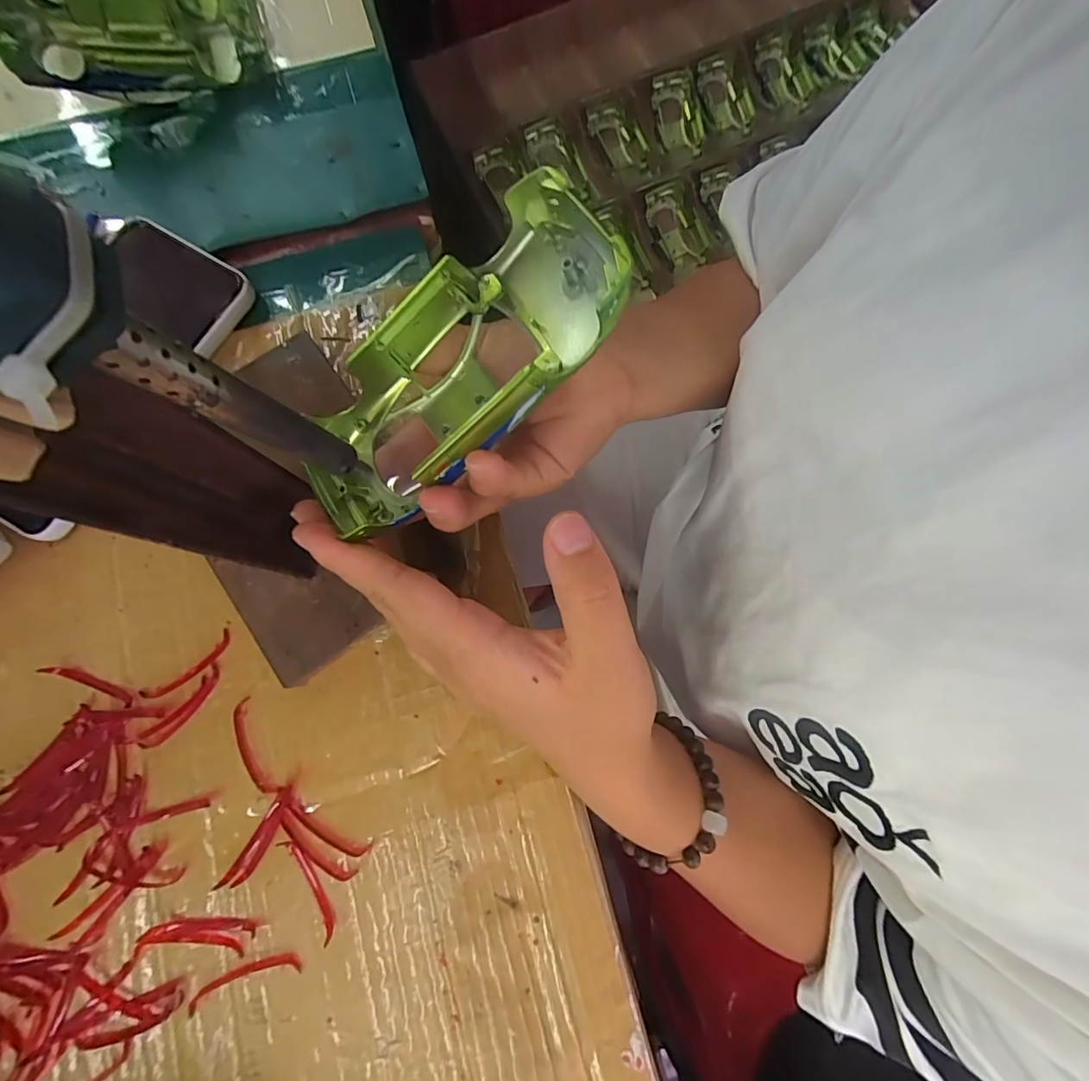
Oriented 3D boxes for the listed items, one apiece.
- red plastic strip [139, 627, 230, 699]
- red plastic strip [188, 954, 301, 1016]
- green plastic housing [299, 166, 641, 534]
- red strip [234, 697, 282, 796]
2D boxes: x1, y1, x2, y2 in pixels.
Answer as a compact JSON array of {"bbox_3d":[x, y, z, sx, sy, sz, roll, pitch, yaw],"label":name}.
[{"bbox_3d":[-0.166,0.059,0.226,0.046,0.004,0.010,-39,81,-8],"label":"red plastic strip"},{"bbox_3d":[-0.124,0.182,0.200,0.046,0.004,0.010,-19,79,-5],"label":"red plastic strip"},{"bbox_3d":[-0.031,-0.055,0.176,0.138,0.040,0.052,-39,80,22],"label":"green plastic housing"},{"bbox_3d":[-0.133,0.094,0.220,0.012,0.004,0.044,-26,79,-6],"label":"red strip"}]

